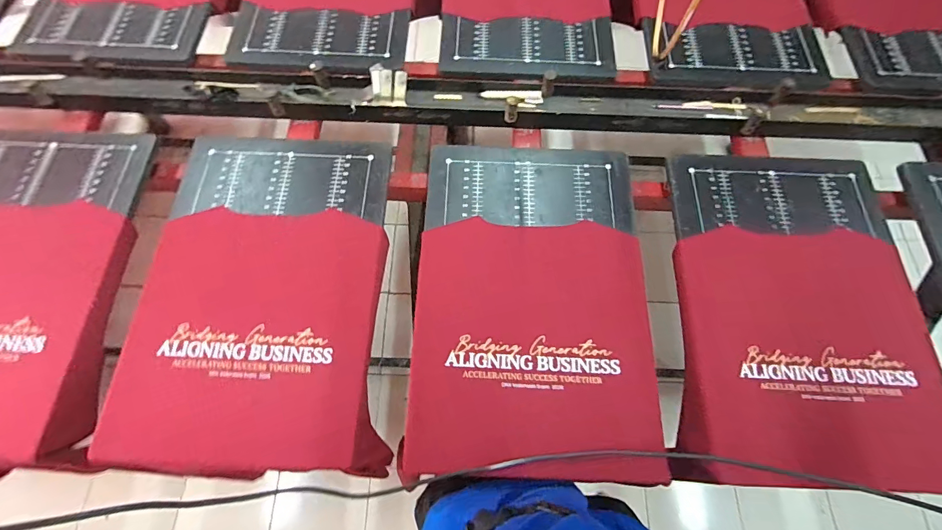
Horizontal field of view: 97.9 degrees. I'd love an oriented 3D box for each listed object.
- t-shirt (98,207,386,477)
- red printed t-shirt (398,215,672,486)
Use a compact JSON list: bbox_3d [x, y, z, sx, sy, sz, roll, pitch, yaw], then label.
[{"bbox_3d":[-0.368,0.123,0.722,0.419,0.077,0.436,0,68,-1],"label":"t-shirt"},{"bbox_3d":[0.103,0.127,0.704,0.396,0.065,0.424,4,68,0],"label":"red printed t-shirt"}]

